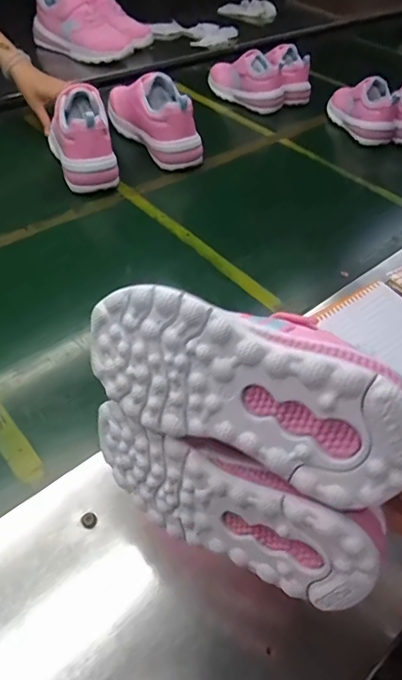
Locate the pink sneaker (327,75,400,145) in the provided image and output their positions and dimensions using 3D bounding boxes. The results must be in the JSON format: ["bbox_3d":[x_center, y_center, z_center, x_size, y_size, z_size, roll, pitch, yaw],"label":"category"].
[{"bbox_3d":[0.326,-0.483,0.927,0.081,0.092,0.167,-9,51,-10],"label":"pink sneaker"}]

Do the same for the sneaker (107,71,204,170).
[{"bbox_3d":[-0.085,-0.408,0.824,0.078,0.113,0.231,-25,55,-22],"label":"sneaker"}]

